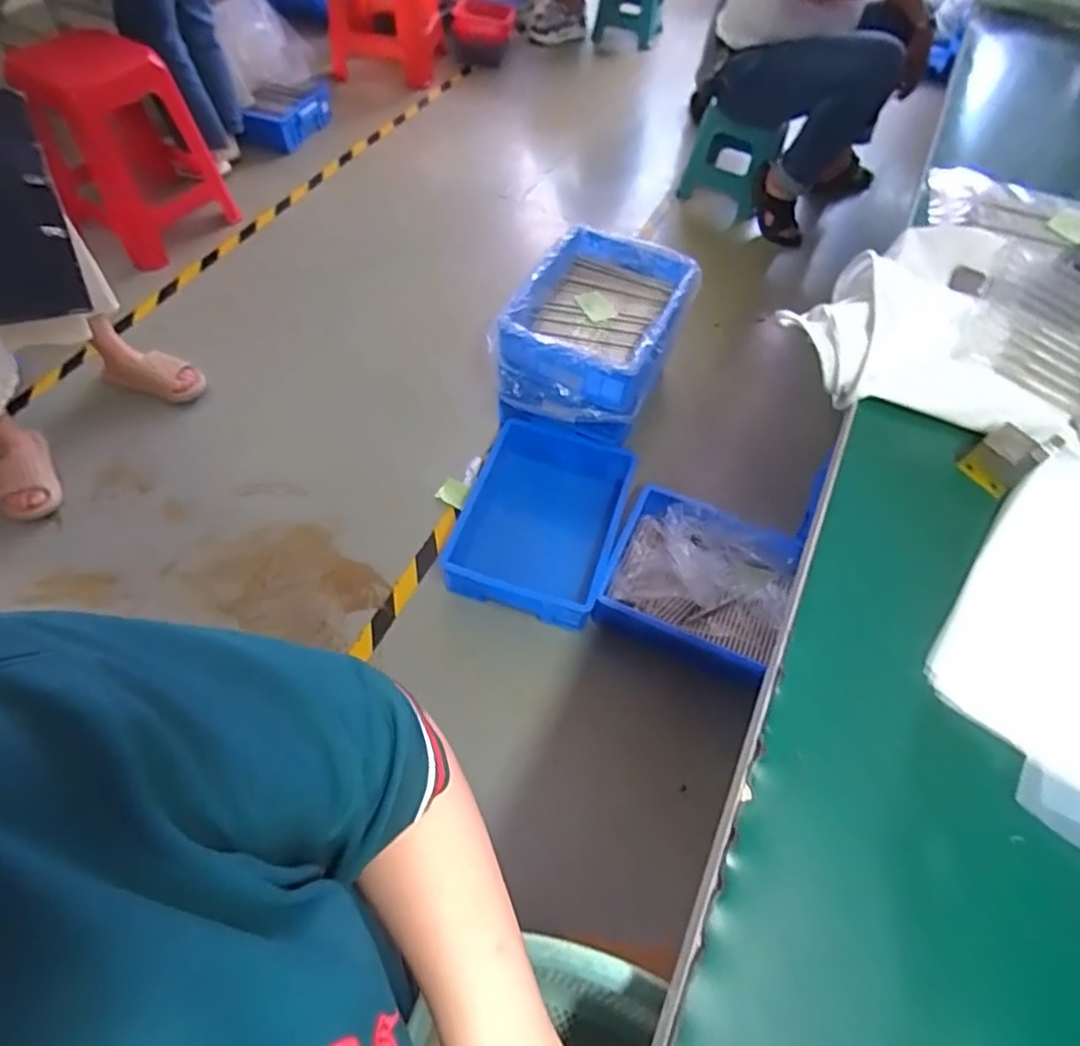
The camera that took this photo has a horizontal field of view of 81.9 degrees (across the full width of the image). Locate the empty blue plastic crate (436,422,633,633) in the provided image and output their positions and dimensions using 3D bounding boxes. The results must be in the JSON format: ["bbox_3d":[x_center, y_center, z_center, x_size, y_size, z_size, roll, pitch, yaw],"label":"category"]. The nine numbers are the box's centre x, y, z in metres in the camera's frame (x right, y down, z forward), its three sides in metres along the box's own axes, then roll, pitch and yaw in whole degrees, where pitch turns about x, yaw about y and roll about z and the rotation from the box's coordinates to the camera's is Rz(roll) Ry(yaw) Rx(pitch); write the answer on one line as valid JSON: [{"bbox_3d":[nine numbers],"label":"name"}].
[{"bbox_3d":[-0.001,-0.006,1.314,0.326,0.104,0.402,16,58,7],"label":"empty blue plastic crate"}]

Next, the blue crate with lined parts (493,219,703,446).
[{"bbox_3d":[0.135,-0.407,1.365,0.307,0.244,0.449,24,60,12],"label":"blue crate with lined parts"}]

